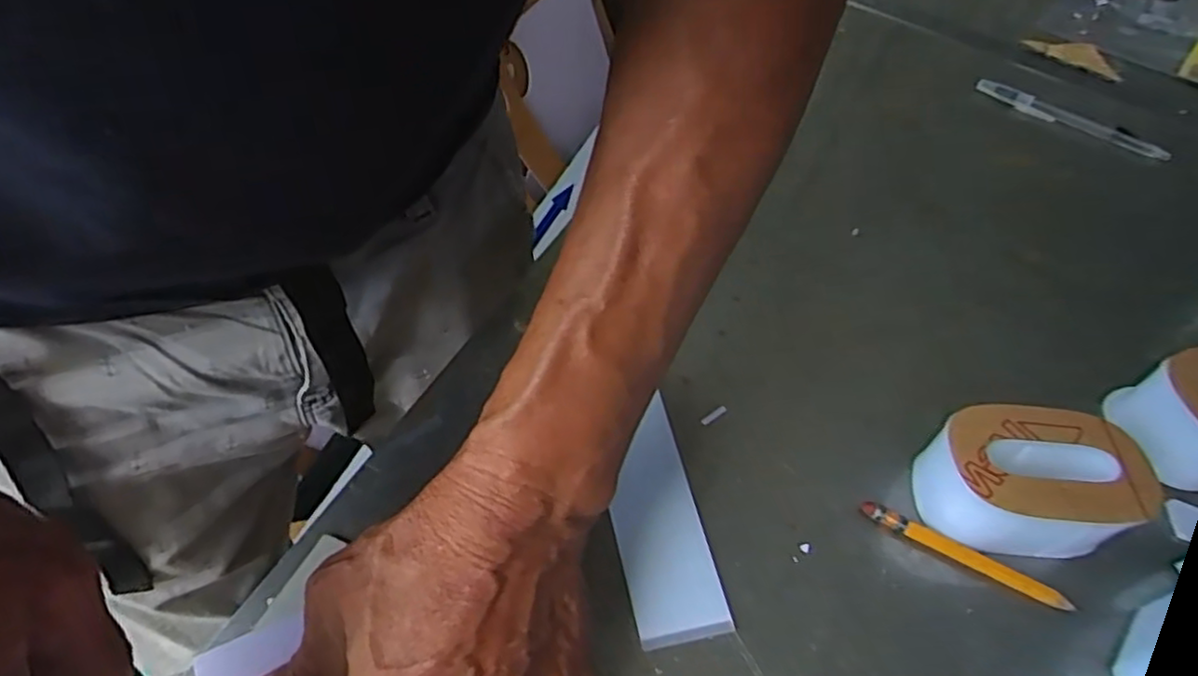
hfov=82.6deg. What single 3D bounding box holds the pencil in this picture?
[{"bbox_3d":[0.161,0.096,0.304,0.089,0.010,0.006,25,56,14],"label":"pencil"}]

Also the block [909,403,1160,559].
[{"bbox_3d":[0.190,0.065,0.306,0.086,0.044,0.056,2,54,-2],"label":"block"}]

